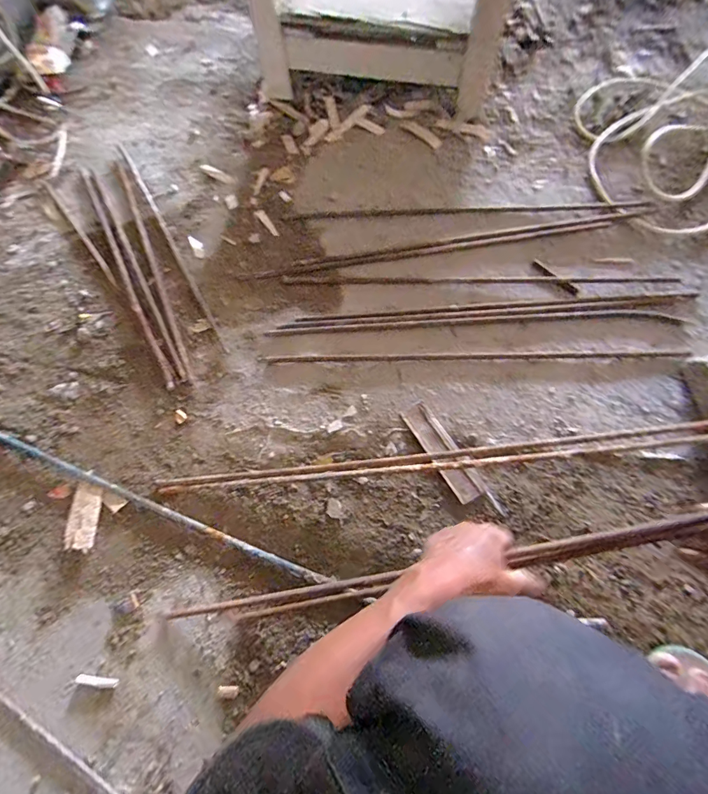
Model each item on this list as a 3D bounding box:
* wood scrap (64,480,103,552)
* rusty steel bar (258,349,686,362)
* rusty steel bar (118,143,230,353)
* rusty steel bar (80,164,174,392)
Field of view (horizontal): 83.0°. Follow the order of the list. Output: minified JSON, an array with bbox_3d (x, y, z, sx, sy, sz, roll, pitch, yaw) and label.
[{"bbox_3d":[-0.386,0.169,0.572,0.043,0.008,0.093,-2,69,2],"label":"wood scrap"},{"bbox_3d":[0.185,-0.067,0.627,0.638,0.012,0.017,0,70,2],"label":"rusty steel bar"},{"bbox_3d":[-0.347,-0.302,0.746,0.013,0.006,0.558,-29,71,-8],"label":"rusty steel bar"},{"bbox_3d":[-0.417,-0.235,0.719,0.019,0.011,0.538,-28,71,-8],"label":"rusty steel bar"}]

